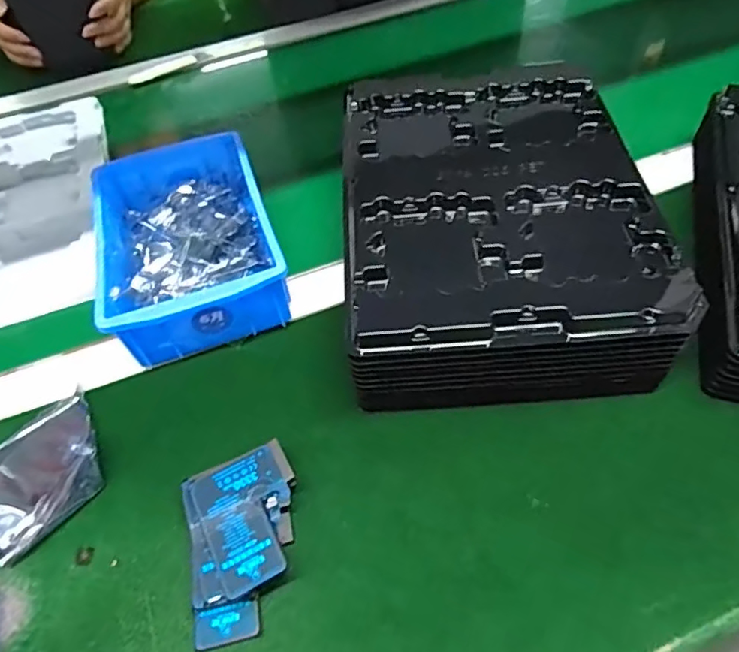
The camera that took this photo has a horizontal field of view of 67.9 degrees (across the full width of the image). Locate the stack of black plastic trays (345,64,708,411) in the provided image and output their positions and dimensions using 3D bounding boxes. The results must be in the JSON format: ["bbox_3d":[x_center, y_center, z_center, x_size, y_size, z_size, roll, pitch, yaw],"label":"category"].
[{"bbox_3d":[0.091,-0.079,0.422,0.203,0.079,0.265,-3,54,3],"label":"stack of black plastic trays"}]

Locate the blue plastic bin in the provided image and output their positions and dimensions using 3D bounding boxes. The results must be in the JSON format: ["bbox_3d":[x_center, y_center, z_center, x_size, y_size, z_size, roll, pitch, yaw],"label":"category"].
[{"bbox_3d":[-0.149,-0.072,0.452,0.131,0.065,0.201,-18,55,-8],"label":"blue plastic bin"}]

